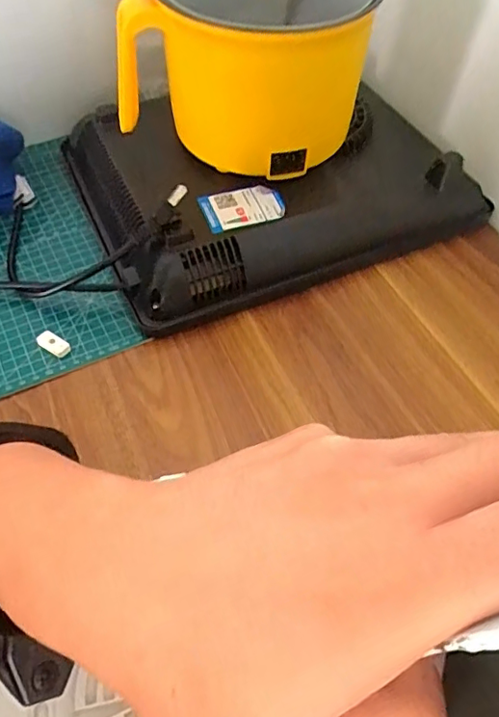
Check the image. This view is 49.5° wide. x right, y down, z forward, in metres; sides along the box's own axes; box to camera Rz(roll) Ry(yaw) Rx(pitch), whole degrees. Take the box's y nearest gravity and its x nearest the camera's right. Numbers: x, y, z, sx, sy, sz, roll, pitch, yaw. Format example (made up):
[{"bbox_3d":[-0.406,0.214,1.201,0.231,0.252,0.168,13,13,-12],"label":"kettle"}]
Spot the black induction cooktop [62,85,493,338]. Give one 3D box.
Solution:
[{"bbox_3d":[0.016,-0.180,0.511,0.331,0.071,0.264,-20,57,-16],"label":"black induction cooktop"}]

